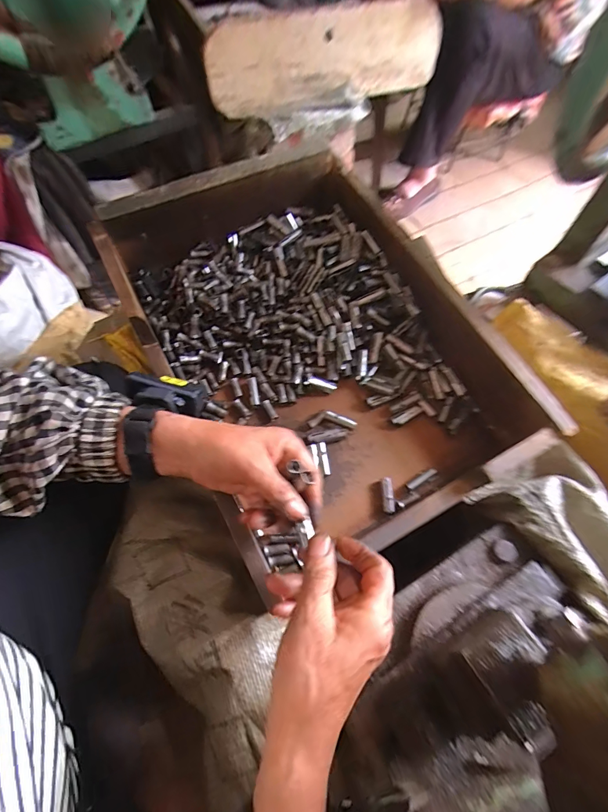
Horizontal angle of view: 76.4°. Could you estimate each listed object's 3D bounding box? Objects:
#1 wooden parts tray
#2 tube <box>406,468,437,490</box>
[{"bbox_3d":[0.010,-0.077,0.440,0.335,0.120,0.451,-26,69,-14],"label":"wooden parts tray"},{"bbox_3d":[0.131,0.081,0.430,0.038,0.011,0.008,-28,69,-14],"label":"tube"}]

